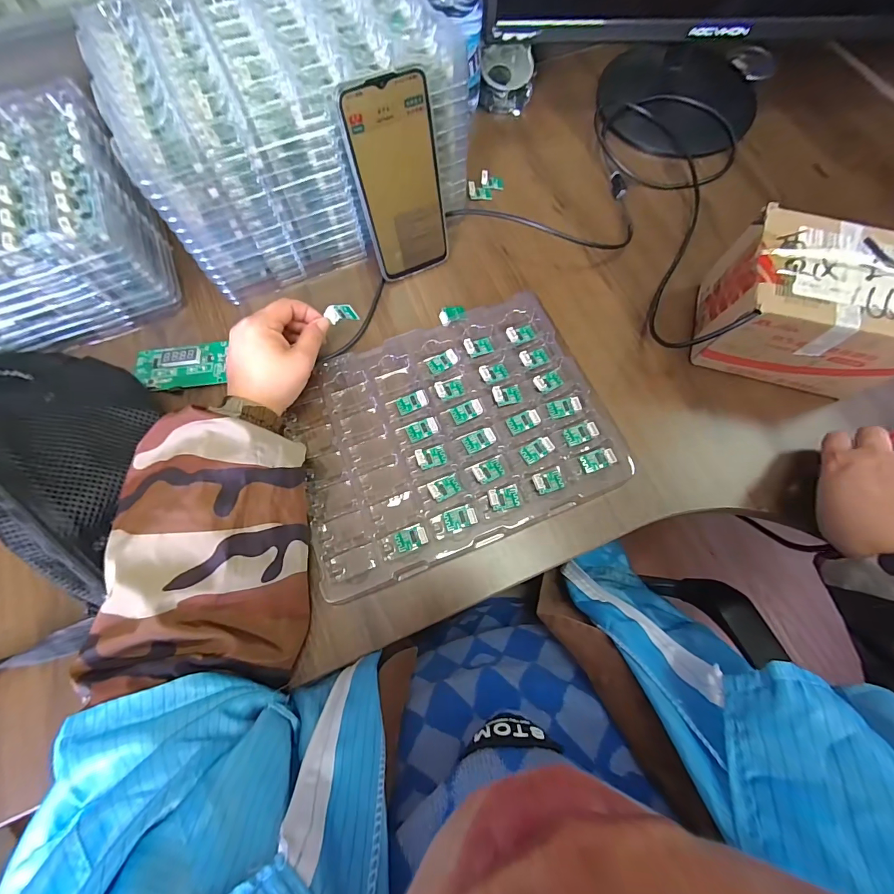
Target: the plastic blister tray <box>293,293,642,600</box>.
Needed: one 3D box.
[{"bbox_3d":[0.002,-0.019,0.364,0.280,0.014,0.211,-22,75,-7],"label":"plastic blister tray"}]

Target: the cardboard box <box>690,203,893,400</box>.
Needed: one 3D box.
[{"bbox_3d":[0.316,-0.117,0.358,0.144,0.107,0.105,18,72,6],"label":"cardboard box"}]

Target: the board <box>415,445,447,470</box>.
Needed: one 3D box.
[{"bbox_3d":[-0.014,0.009,0.360,0.026,0.009,0.018,-17,75,-6],"label":"board"}]

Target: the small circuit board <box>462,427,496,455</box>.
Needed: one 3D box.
[{"bbox_3d":[0.030,-0.006,0.369,0.029,0.005,0.018,-24,75,-8],"label":"small circuit board"}]

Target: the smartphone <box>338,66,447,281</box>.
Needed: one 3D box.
[{"bbox_3d":[-0.040,-0.233,0.367,0.074,0.162,0.009,-21,56,-7],"label":"smartphone"}]

